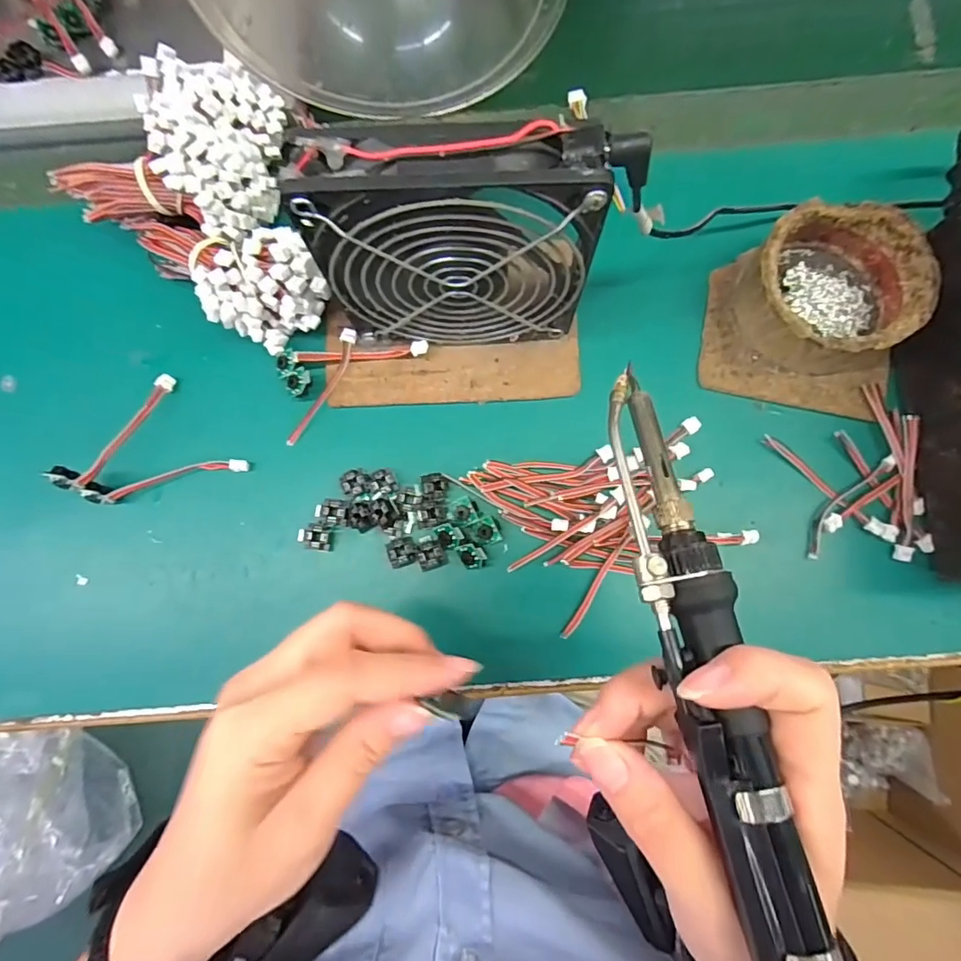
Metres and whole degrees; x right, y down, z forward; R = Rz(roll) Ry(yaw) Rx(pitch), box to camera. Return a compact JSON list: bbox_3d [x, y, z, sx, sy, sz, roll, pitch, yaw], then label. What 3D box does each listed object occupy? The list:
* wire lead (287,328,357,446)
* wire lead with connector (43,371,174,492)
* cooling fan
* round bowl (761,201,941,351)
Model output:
[{"bbox_3d":[-0.089,-0.053,0.286,0.012,0.007,0.073,26,83,5],"label":"wire lead"},{"bbox_3d":[-0.198,-0.028,0.277,0.015,0.010,0.079,28,67,6],"label":"wire lead with connector"},{"bbox_3d":[-0.007,-0.100,0.232,0.124,0.126,0.028,0,81,2],"label":"cooling fan"},{"bbox_3d":[0.187,-0.103,0.271,0.080,0.040,0.081,0,81,2],"label":"round bowl"}]

